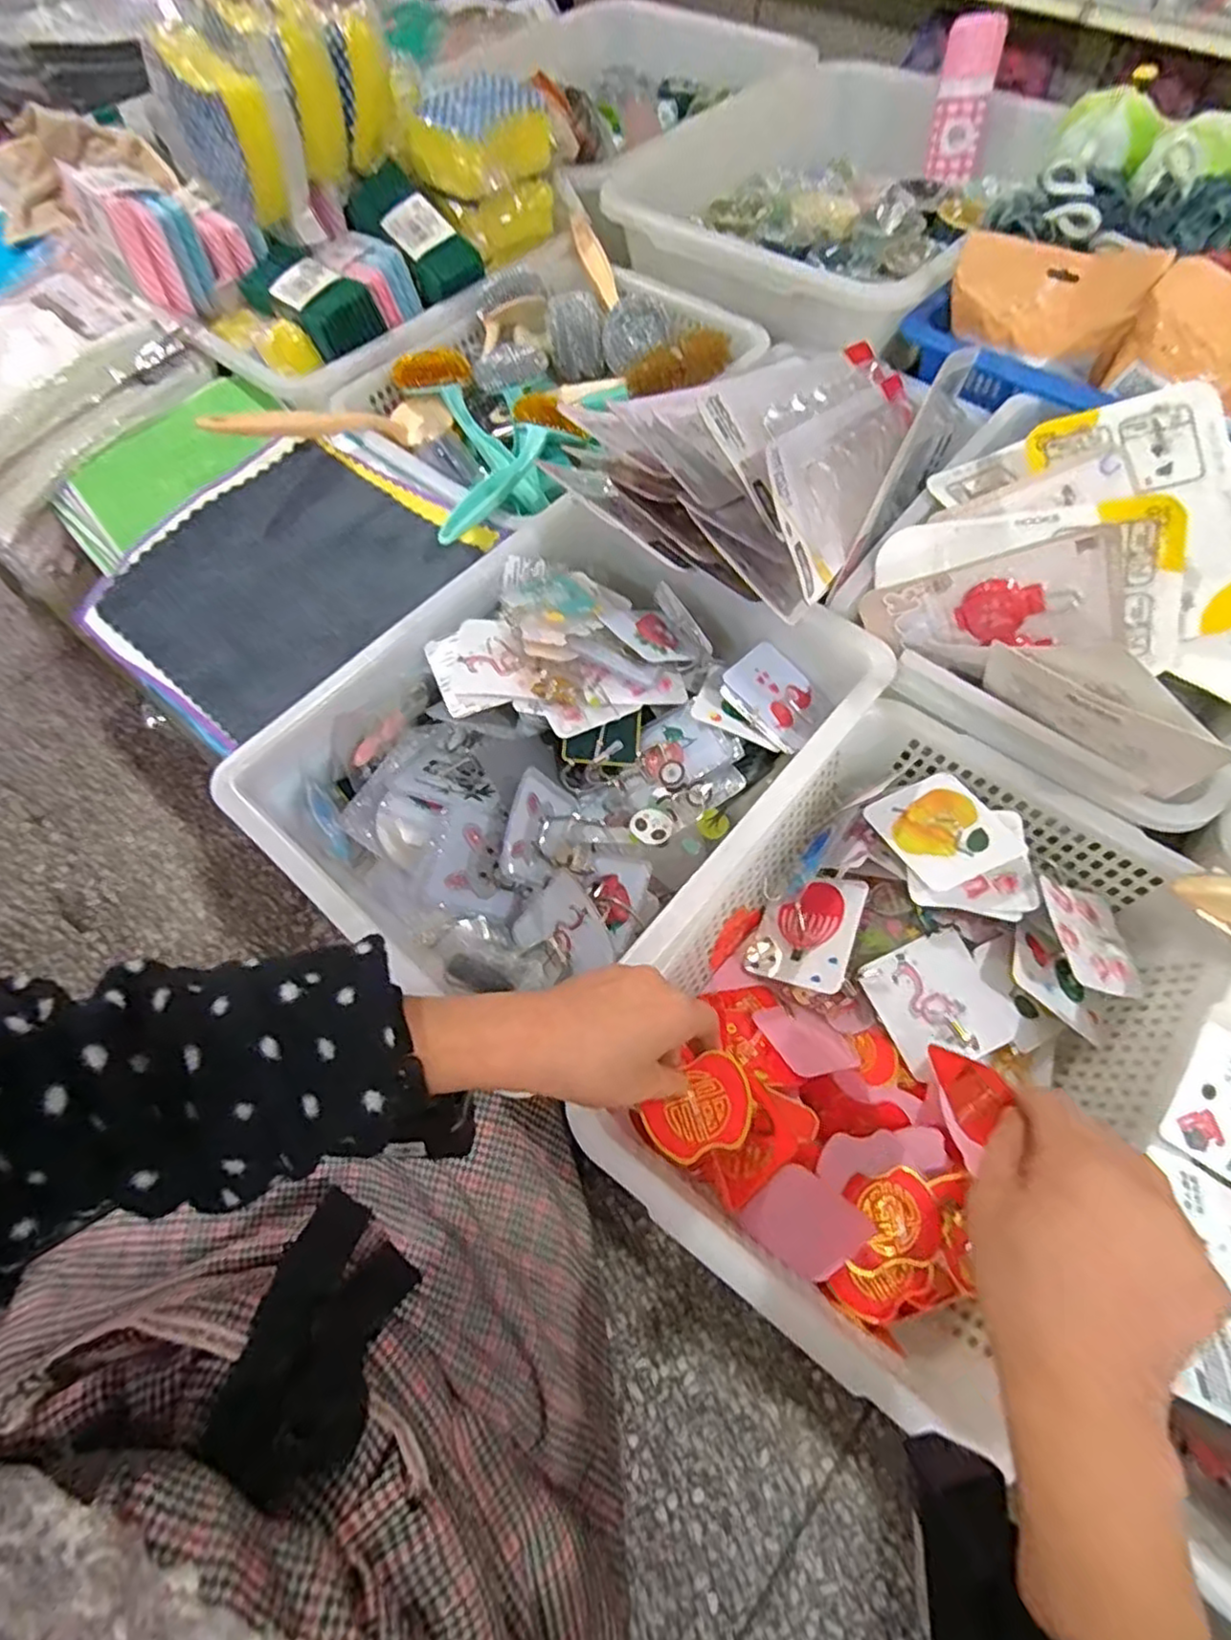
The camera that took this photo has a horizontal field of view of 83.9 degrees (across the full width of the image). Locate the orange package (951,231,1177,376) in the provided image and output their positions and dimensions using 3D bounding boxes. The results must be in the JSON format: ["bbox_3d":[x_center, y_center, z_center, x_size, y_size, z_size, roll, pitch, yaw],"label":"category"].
[{"bbox_3d":[0.395,-0.481,0.633,0.158,0.087,0.030,30,37,16],"label":"orange package"}]

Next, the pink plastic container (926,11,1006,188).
[{"bbox_3d":[0.440,-0.906,0.866,0.060,0.149,0.040,-4,38,-1],"label":"pink plastic container"}]

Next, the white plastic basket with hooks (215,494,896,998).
[{"bbox_3d":[-0.037,-0.051,0.530,0.320,0.095,0.396,36,69,17],"label":"white plastic basket with hooks"}]

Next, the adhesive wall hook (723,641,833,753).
[{"bbox_3d":[0.130,-0.100,0.545,0.081,0.005,0.079,47,53,2],"label":"adhesive wall hook"}]

